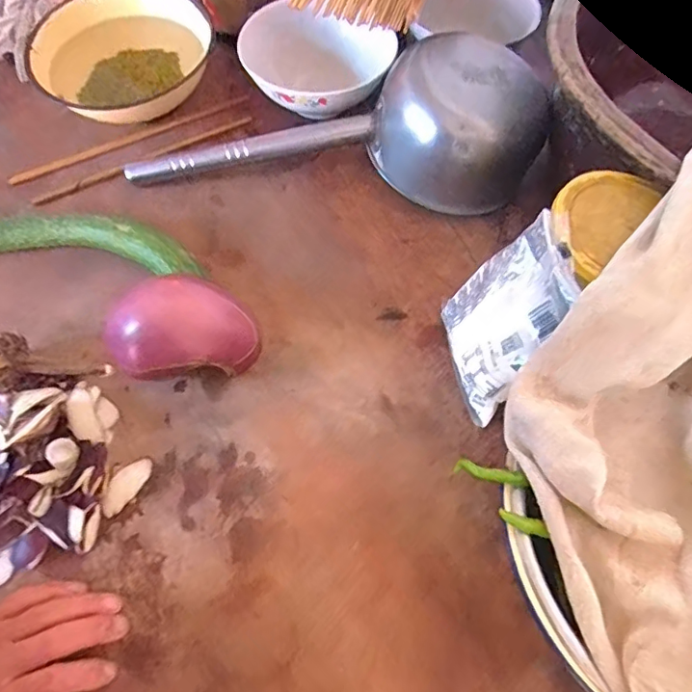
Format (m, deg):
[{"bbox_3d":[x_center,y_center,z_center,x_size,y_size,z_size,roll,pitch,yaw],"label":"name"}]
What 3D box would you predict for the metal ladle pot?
[{"bbox_3d":[-0.011,-0.209,0.517,0.390,0.099,0.140,3,64,1],"label":"metal ladle pot"}]

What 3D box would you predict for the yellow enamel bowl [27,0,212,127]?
[{"bbox_3d":[-0.224,-0.283,0.571,0.164,0.083,0.177,0,64,-1],"label":"yellow enamel bowl"}]

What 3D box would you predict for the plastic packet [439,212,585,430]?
[{"bbox_3d":[0.115,-0.018,0.396,0.024,0.132,0.098,2,60,-33],"label":"plastic packet"}]

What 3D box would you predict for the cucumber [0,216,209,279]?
[{"bbox_3d":[-0.296,-0.084,0.502,0.322,0.036,0.064,1,64,0],"label":"cucumber"}]

